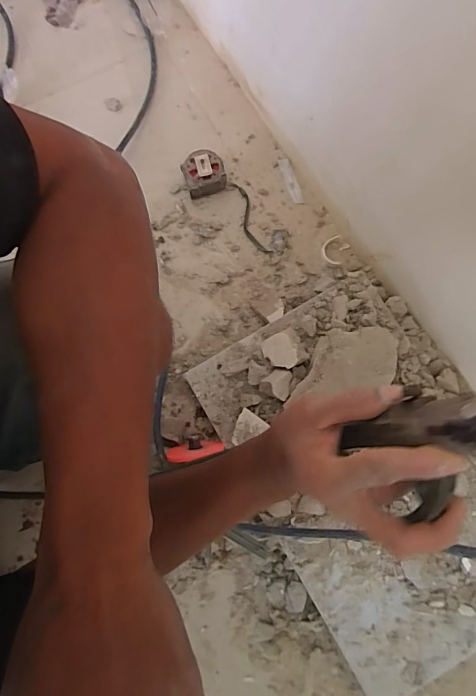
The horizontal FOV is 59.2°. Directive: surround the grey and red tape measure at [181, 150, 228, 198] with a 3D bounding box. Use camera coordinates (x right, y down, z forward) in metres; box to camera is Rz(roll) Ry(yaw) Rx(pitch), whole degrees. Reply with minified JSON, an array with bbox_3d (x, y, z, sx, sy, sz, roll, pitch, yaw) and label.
[{"bbox_3d":[-0.054,-0.276,0.670,0.062,0.038,0.061,-18,80,-4],"label":"grey and red tape measure"}]

